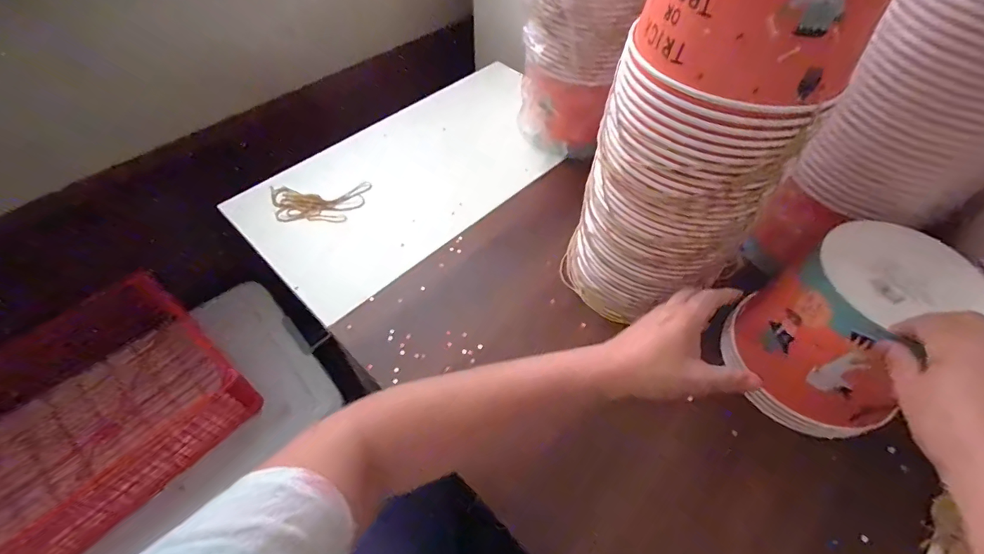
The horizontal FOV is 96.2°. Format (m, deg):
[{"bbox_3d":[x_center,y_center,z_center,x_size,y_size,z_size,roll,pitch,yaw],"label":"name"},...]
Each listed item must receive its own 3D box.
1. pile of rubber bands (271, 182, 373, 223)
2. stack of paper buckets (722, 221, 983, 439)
[{"bbox_3d":[-0.244,-0.105,0.625,0.134,0.007,0.075,-4,53,-5],"label":"pile of rubber bands"},{"bbox_3d":[0.318,0.048,0.411,0.157,0.145,0.133,-31,60,-23],"label":"stack of paper buckets"}]

